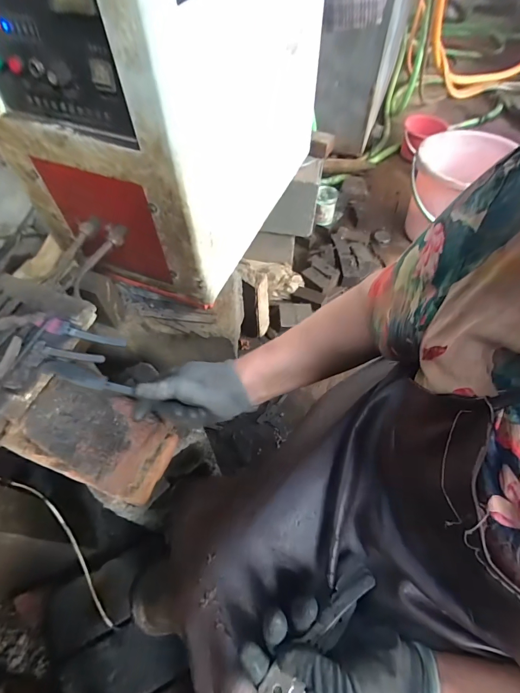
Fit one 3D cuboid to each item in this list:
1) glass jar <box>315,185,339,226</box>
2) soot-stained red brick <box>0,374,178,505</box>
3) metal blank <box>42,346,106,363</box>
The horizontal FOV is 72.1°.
[{"bbox_3d":[0.246,-0.529,1.333,0.080,0.116,0.080,-1,57,1],"label":"glass jar"},{"bbox_3d":[-0.227,0.131,0.502,0.188,0.085,0.114,17,59,12],"label":"soot-stained red brick"},{"bbox_3d":[-0.246,0.011,0.471,0.085,0.007,0.014,9,58,7],"label":"metal blank"}]

